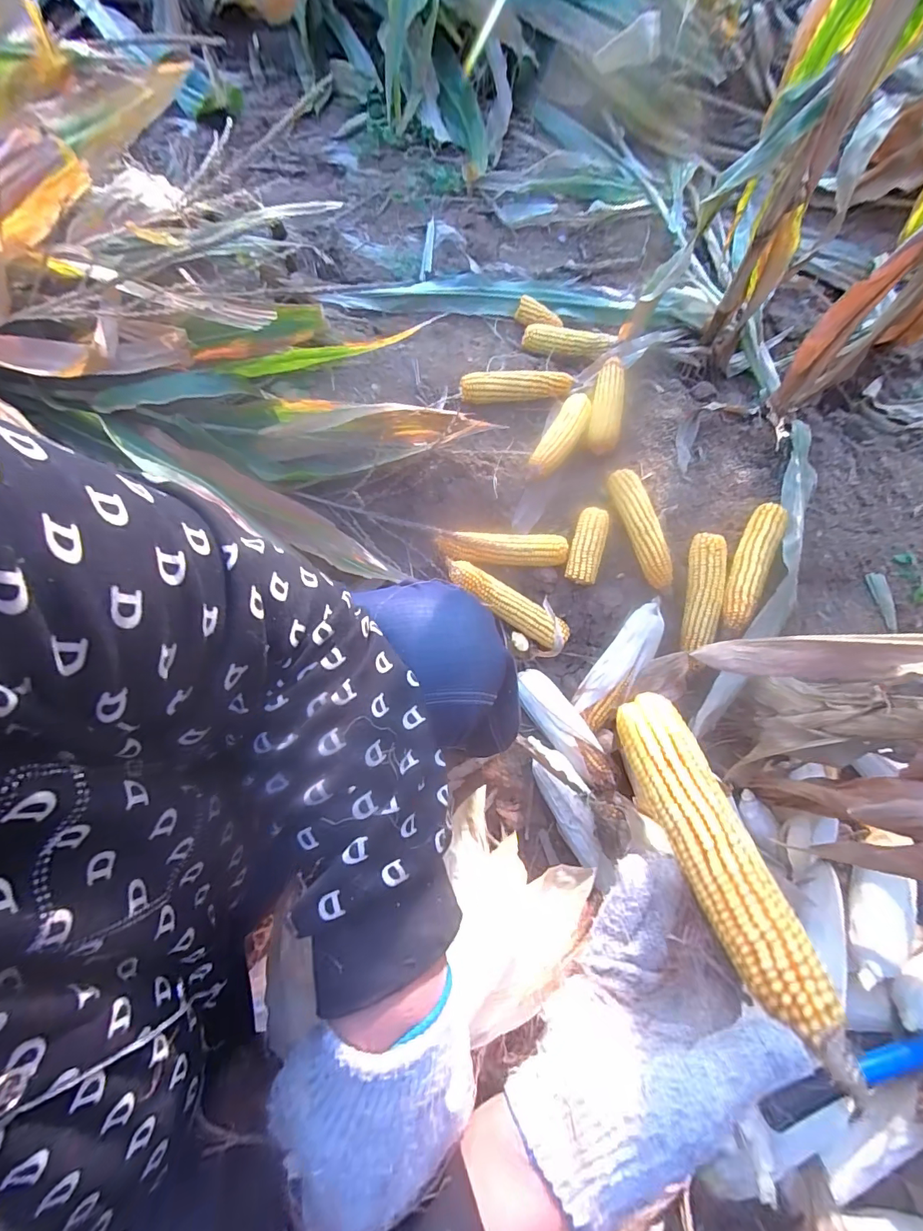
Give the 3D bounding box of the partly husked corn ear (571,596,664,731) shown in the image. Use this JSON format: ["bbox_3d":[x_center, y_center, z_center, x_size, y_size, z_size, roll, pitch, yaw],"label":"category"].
[{"bbox_3d":[0.264,0.079,0.752,0.065,0.051,0.219,36,78,10],"label":"partly husked corn ear"}]

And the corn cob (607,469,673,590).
[{"bbox_3d":[0.305,-0.146,0.781,0.054,0.049,0.216,-15,75,-2],"label":"corn cob"}]

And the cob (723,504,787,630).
[{"bbox_3d":[0.469,-0.077,0.747,0.050,0.059,0.218,24,77,8],"label":"cob"}]

